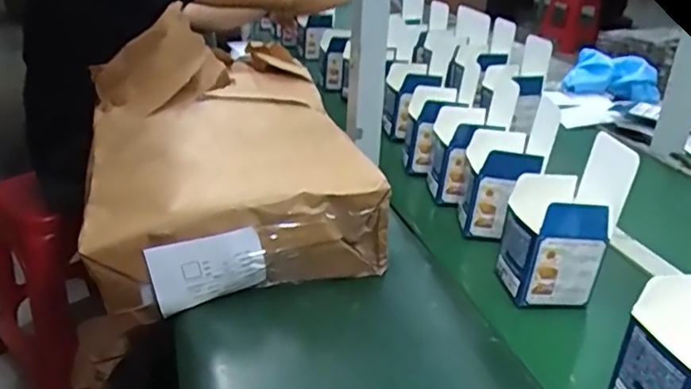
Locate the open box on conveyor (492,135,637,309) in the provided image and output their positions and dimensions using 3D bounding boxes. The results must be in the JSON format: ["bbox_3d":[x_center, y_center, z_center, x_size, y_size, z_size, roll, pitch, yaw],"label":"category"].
[{"bbox_3d":[0.237,0.031,0.688,0.101,0.166,0.094,-1,22,-6],"label":"open box on conveyor"}]

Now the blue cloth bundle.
[{"bbox_3d":[0.575,-0.253,1.333,0.212,0.097,0.063,0,22,-3],"label":"blue cloth bundle"}]

